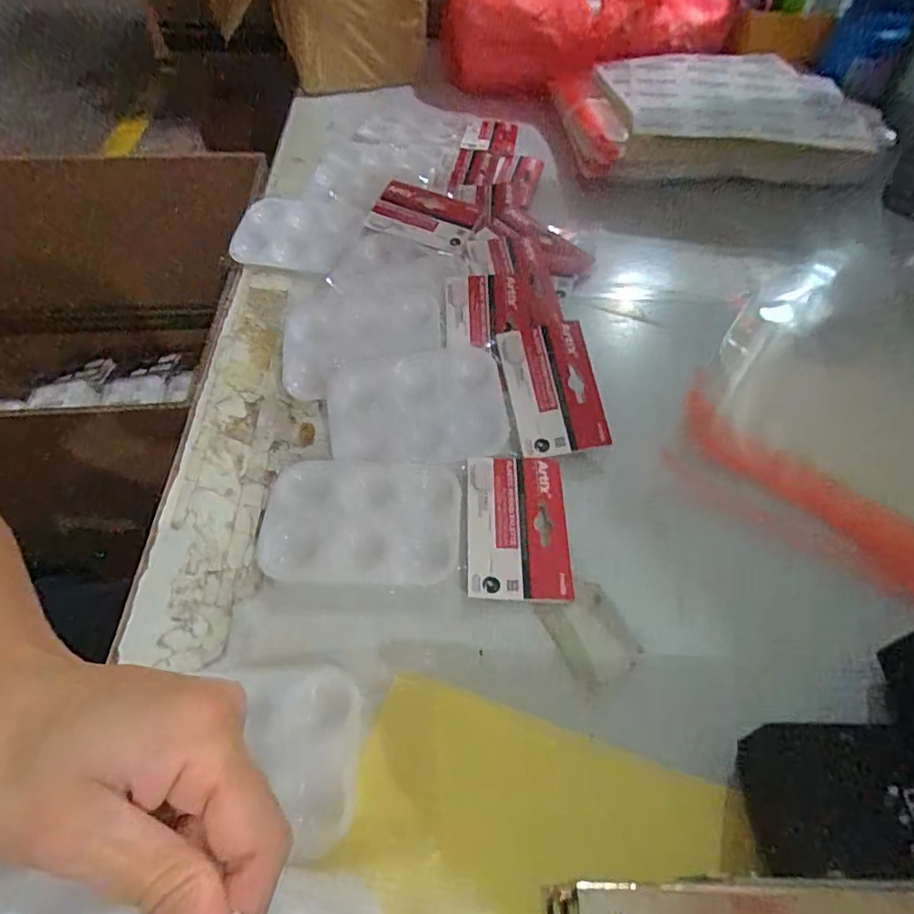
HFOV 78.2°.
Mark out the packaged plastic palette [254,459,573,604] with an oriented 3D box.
[{"bbox_3d":[-0.028,0.041,0.360,0.192,0.013,0.094,1,53,3],"label":"packaged plastic palette"}]

